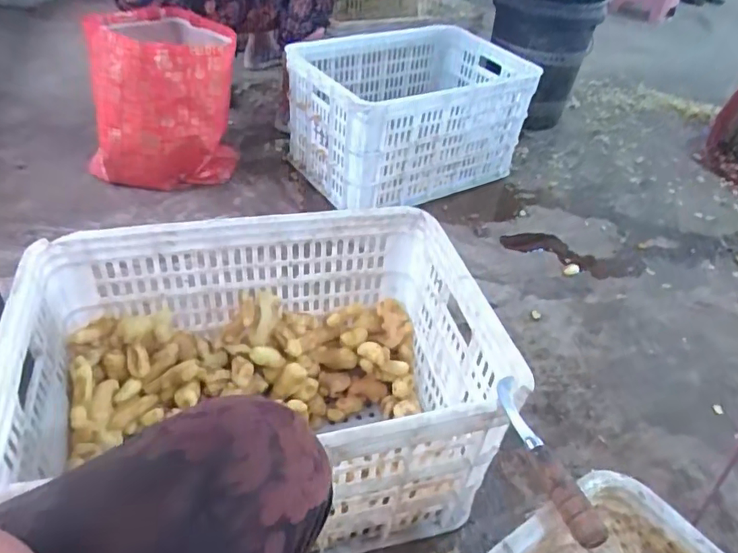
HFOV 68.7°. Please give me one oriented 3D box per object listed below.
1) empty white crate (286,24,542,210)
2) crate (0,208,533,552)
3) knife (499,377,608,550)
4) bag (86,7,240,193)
[{"bbox_3d":[0.096,-0.399,1.363,0.534,0.304,0.349,-19,48,-26],"label":"empty white crate"},{"bbox_3d":[-0.120,0.144,0.700,0.539,0.297,0.350,-7,43,-15],"label":"crate"},{"bbox_3d":[0.157,0.162,0.495,0.023,0.027,0.182,-3,28,-11],"label":"knife"},{"bbox_3d":[-0.466,-0.371,1.204,0.331,0.339,0.210,4,42,-4],"label":"bag"}]

